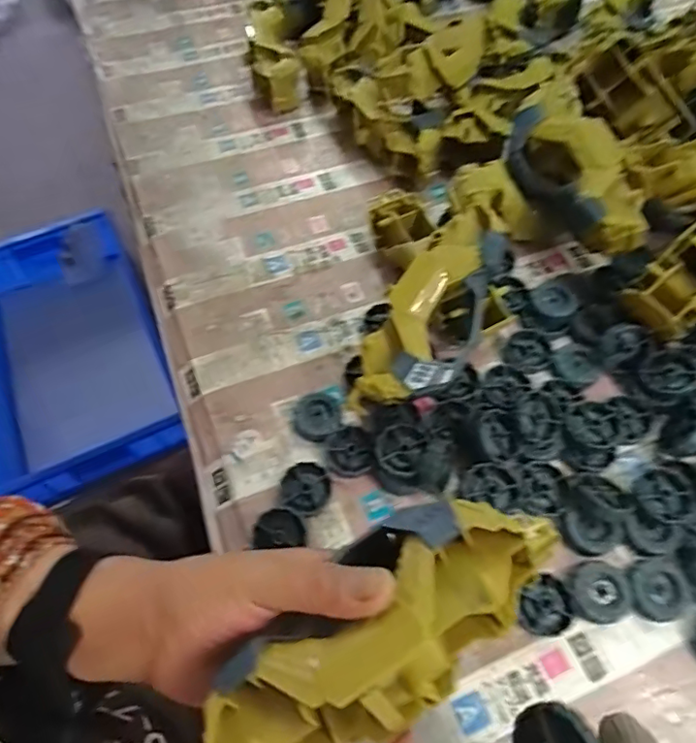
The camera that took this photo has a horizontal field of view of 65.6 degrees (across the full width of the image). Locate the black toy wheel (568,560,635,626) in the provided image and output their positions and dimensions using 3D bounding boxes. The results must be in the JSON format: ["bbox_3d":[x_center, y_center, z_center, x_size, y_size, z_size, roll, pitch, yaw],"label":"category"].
[{"bbox_3d":[0.166,0.148,0.361,0.042,0.016,0.037,-18,61,-10],"label":"black toy wheel"}]

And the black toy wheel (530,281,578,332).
[{"bbox_3d":[0.176,-0.058,0.459,0.036,0.015,0.039,0,60,1],"label":"black toy wheel"}]

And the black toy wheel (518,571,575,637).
[{"bbox_3d":[0.128,0.155,0.356,0.034,0.012,0.035,0,60,1],"label":"black toy wheel"}]

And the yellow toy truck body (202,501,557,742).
[{"bbox_3d":[0.014,0.118,0.245,0.171,0.052,0.071,-35,65,-9],"label":"yellow toy truck body"}]

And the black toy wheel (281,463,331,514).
[{"bbox_3d":[-0.030,0.084,0.389,0.035,0.008,0.034,0,60,1],"label":"black toy wheel"}]

